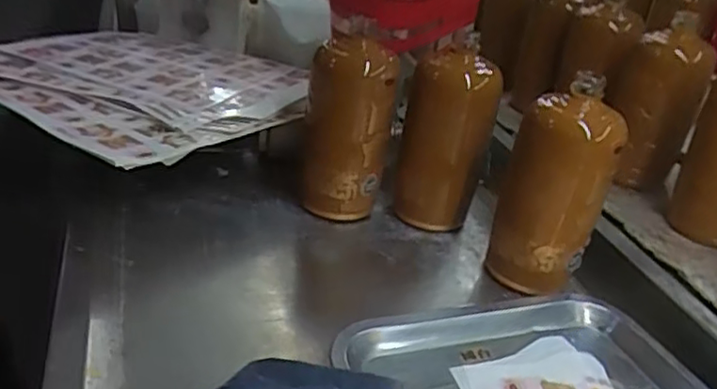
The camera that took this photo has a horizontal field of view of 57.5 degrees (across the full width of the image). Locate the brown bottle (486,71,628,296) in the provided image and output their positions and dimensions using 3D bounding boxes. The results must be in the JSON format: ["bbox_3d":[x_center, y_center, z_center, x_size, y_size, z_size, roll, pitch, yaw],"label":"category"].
[{"bbox_3d":[0.170,-0.001,0.563,0.083,0.171,0.066,4,30,-4],"label":"brown bottle"}]

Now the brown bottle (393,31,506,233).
[{"bbox_3d":[0.084,-0.054,0.643,0.087,0.174,0.074,16,31,16],"label":"brown bottle"}]

